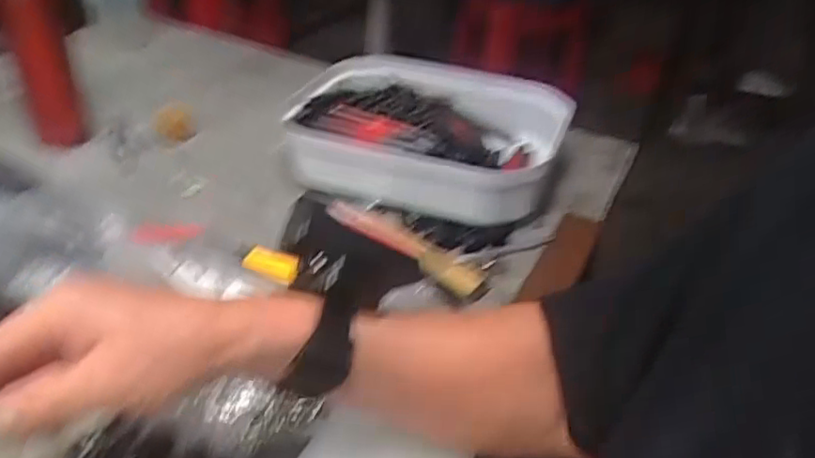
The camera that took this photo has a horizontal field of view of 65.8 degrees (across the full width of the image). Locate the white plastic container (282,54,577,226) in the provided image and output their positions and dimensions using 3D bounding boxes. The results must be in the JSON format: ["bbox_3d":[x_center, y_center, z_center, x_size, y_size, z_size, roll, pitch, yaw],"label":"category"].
[{"bbox_3d":[0.030,-0.112,0.679,0.262,0.072,0.269,15,37,15],"label":"white plastic container"}]

